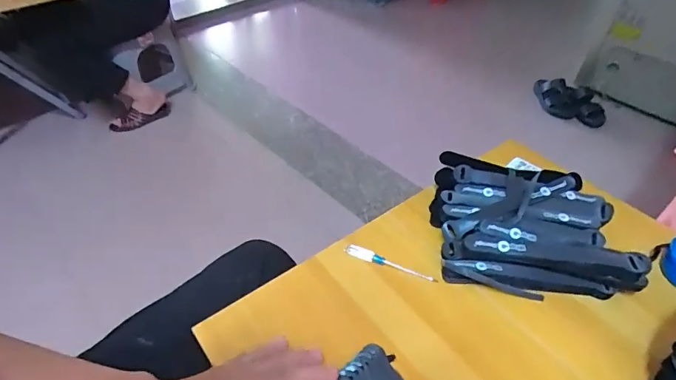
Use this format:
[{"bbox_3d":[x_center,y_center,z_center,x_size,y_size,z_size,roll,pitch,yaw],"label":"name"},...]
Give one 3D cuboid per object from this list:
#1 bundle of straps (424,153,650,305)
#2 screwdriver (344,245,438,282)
[{"bbox_3d":[0.250,0.045,0.555,0.241,0.053,0.191,8,44,8],"label":"bundle of straps"},{"bbox_3d":[0.066,0.094,0.533,0.120,0.011,0.017,15,46,15],"label":"screwdriver"}]

